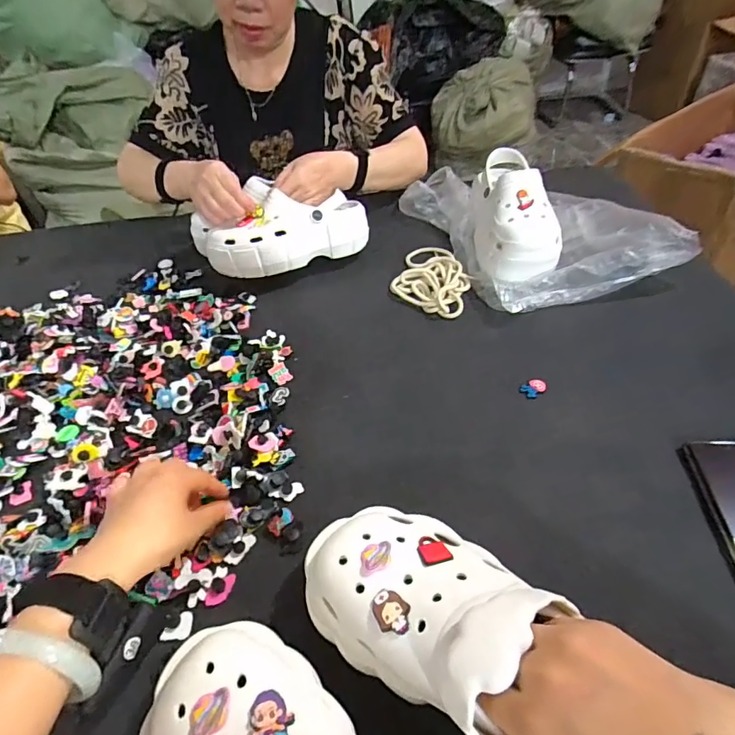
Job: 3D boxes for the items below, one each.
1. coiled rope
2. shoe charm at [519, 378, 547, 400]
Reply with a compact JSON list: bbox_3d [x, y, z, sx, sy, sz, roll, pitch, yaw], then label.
[{"bbox_3d":[0.096,-0.129,0.677,0.107,0.026,0.147,10,49,15],"label":"coiled rope"},{"bbox_3d":[0.191,0.023,0.524,0.025,0.011,0.023,-3,46,3],"label":"shoe charm"}]

